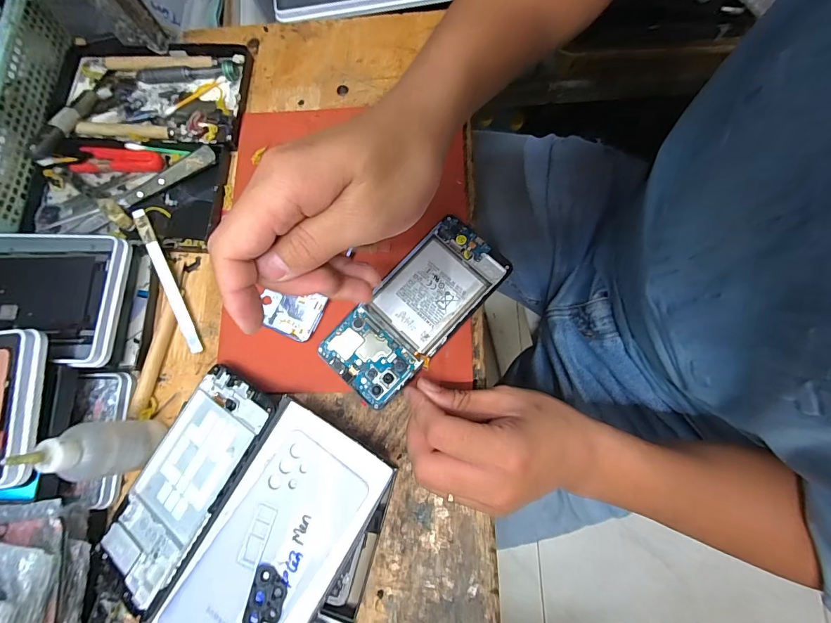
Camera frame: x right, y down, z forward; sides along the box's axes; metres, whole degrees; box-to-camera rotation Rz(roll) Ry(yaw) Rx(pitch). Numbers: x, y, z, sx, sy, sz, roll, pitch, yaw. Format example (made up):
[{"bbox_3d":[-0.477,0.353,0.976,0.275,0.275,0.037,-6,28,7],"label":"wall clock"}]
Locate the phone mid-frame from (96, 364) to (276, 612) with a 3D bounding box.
[{"bbox_3d":[-0.161,0.114,0.280,0.071,0.004,0.146,26,79,26],"label":"phone mid-frame"}]

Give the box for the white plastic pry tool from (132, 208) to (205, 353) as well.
[{"bbox_3d":[-0.205,-0.026,0.328,0.011,0.004,0.128,-24,85,-30],"label":"white plastic pry tool"}]

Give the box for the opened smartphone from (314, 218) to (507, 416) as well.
[{"bbox_3d":[0.000,-0.003,0.312,0.070,0.007,0.153,43,83,8],"label":"opened smartphone"}]

